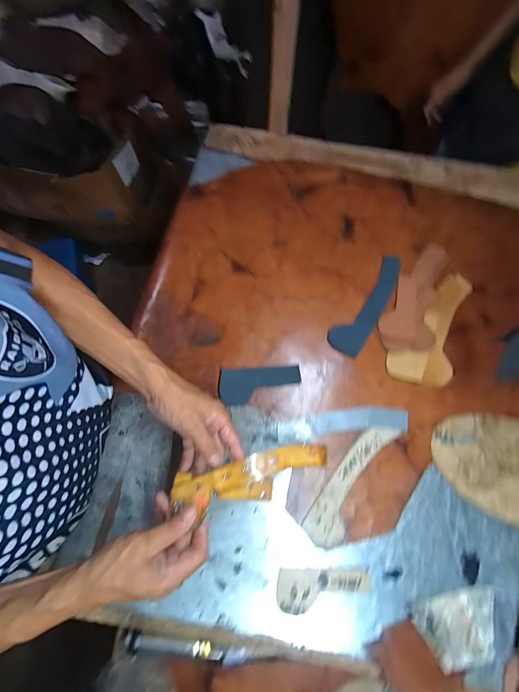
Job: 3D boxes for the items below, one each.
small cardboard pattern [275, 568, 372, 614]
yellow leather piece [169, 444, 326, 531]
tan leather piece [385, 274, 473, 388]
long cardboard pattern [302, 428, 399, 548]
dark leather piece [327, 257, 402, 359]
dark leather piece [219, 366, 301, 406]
[{"bbox_3d":[0.086,0.326,0.396,0.124,0.005,0.047,1,70,-3],"label":"small cardboard pattern"},{"bbox_3d":[-0.008,0.158,0.356,0.190,0.018,0.050,-14,75,-10],"label":"yellow leather piece"},{"bbox_3d":[0.288,-0.036,0.494,0.096,0.009,0.221,24,76,6],"label":"tan leather piece"},{"bbox_3d":[0.136,0.197,0.432,0.053,0.004,0.193,37,78,9],"label":"long cardboard pattern"},{"bbox_3d":[0.180,-0.069,0.498,0.053,0.004,0.189,33,77,8],"label":"dark leather piece"},{"bbox_3d":[0.000,0.058,0.472,0.128,0.004,0.055,-9,75,-3],"label":"dark leather piece"}]

